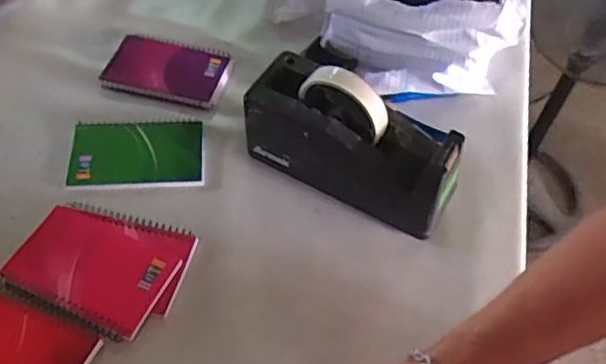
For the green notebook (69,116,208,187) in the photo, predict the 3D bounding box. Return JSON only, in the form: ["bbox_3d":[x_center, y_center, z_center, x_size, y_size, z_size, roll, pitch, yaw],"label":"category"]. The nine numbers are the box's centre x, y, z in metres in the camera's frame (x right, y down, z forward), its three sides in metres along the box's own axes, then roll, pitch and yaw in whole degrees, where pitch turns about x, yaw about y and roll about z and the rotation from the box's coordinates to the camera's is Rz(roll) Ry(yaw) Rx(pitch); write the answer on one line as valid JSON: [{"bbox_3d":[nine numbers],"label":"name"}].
[{"bbox_3d":[-0.167,-0.032,0.620,0.130,0.010,0.089,1,51,-6],"label":"green notebook"}]

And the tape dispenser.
[{"bbox_3d":[0.048,-0.042,0.575,0.202,0.116,0.072,24,53,13],"label":"tape dispenser"}]

